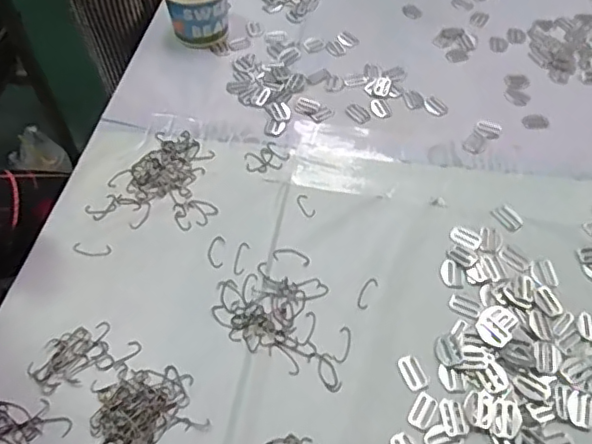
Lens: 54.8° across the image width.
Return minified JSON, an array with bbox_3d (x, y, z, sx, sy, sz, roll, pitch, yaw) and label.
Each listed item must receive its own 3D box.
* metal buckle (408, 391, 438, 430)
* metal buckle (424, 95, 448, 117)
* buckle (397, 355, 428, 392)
[{"bbox_3d":[0.113,0.168,0.507,0.019,0.004,0.031,25,57,19],"label":"metal buckle"},{"bbox_3d":[0.182,-0.151,0.747,0.027,0.004,0.035,-30,57,-20],"label":"metal buckle"},{"bbox_3d":[0.109,0.140,0.532,0.021,0.004,0.034,-19,54,-13],"label":"buckle"}]

